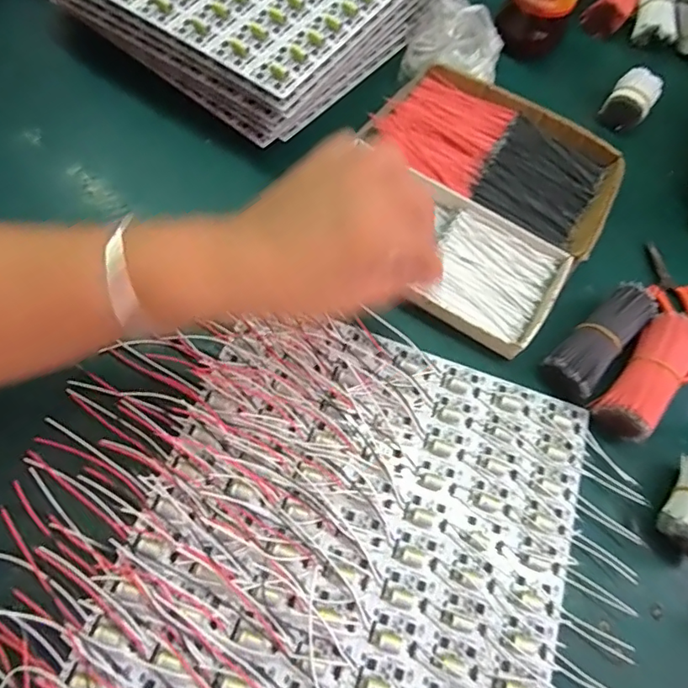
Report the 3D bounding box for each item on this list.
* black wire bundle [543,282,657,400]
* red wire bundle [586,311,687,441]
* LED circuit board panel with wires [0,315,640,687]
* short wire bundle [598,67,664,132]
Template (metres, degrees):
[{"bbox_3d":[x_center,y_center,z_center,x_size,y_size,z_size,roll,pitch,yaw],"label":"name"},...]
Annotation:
[{"bbox_3d":[0.174,-0.002,0.351,0.090,0.026,0.034,-39,73,-19],"label":"black wire bundle"},{"bbox_3d":[0.201,0.020,0.340,0.034,0.030,0.090,38,68,14],"label":"red wire bundle"},{"bbox_3d":[-0.018,0.115,0.289,0.330,0.021,0.280,20,65,6],"label":"LED circuit board panel with wires"},{"bbox_3d":[0.258,-0.218,0.464,0.036,0.027,0.052,36,67,13],"label":"short wire bundle"}]

